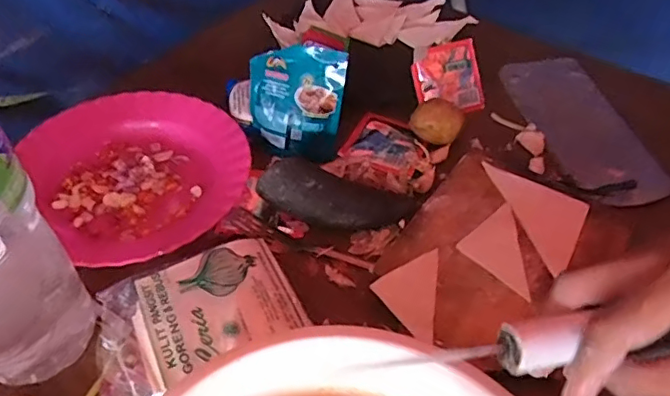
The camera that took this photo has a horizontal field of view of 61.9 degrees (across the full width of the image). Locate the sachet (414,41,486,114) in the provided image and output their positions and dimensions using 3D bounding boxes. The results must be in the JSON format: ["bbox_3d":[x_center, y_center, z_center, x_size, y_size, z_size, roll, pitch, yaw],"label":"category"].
[{"bbox_3d":[0.123,-0.129,0.611,0.076,0.076,0.015,-15,9,-12],"label":"sachet"}]

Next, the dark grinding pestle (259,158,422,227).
[{"bbox_3d":[0.003,-0.002,0.496,0.140,0.046,0.049,5,48,3],"label":"dark grinding pestle"}]

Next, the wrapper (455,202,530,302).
[{"bbox_3d":[0.152,0.041,0.477,0.067,0.004,0.073,37,57,28],"label":"wrapper"}]

